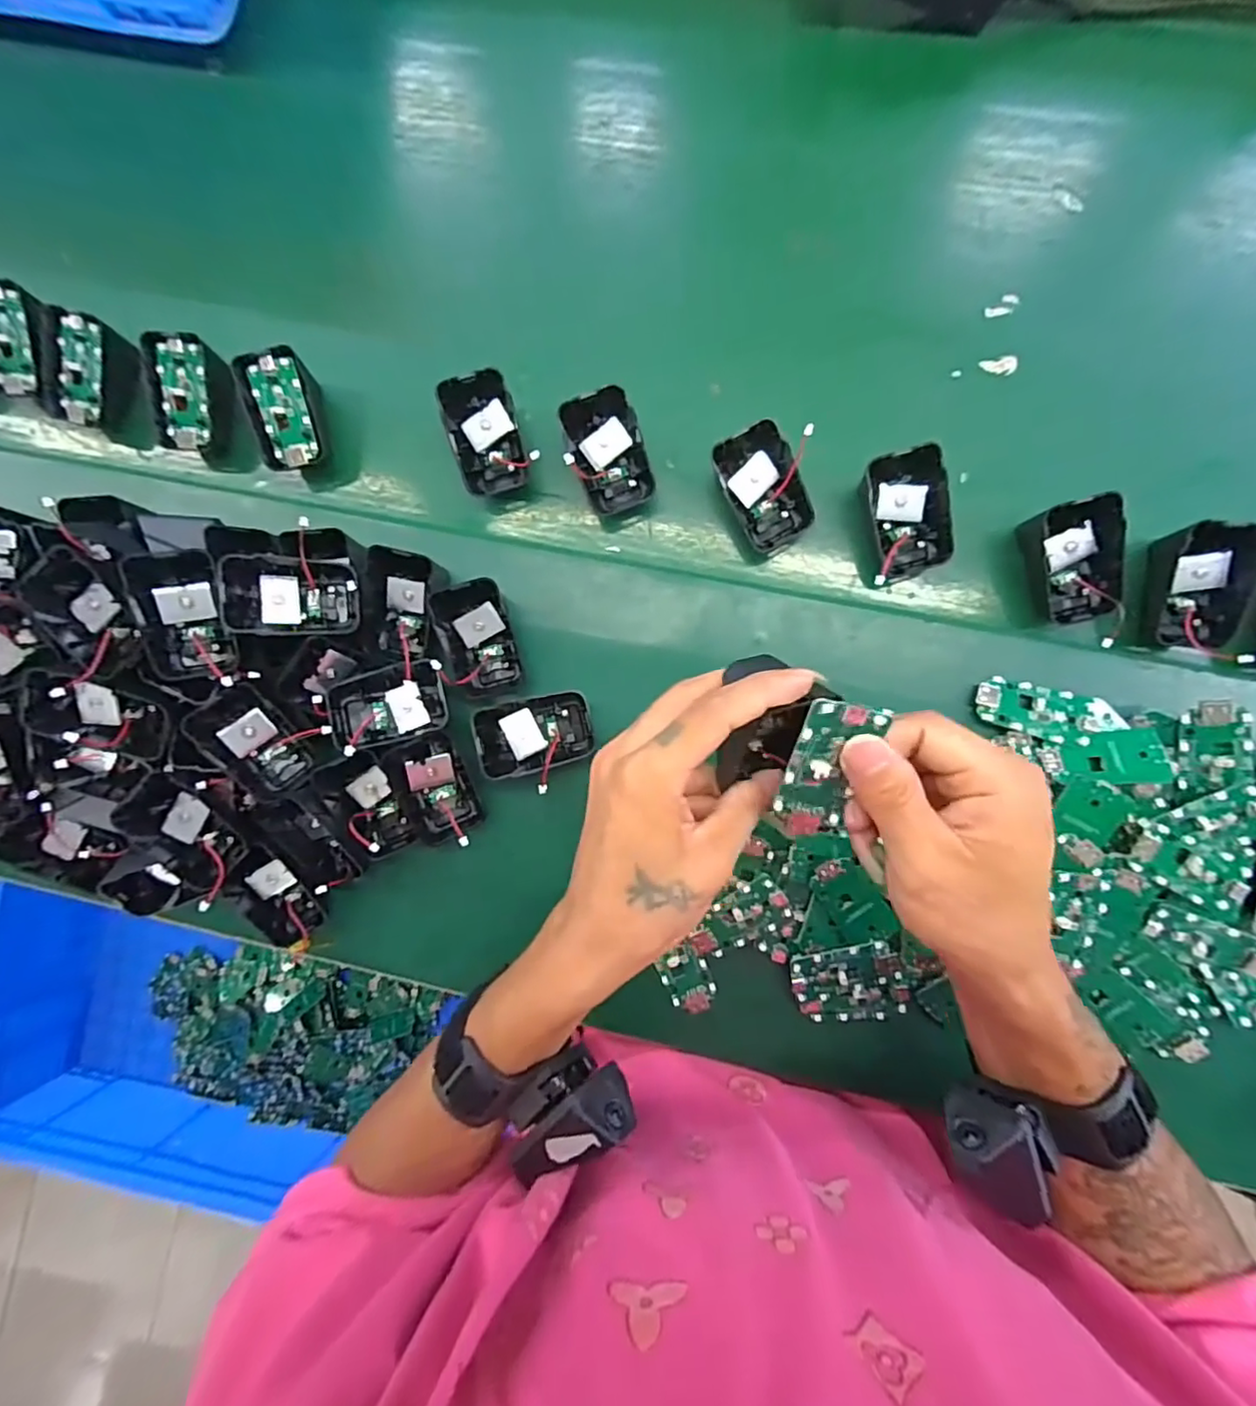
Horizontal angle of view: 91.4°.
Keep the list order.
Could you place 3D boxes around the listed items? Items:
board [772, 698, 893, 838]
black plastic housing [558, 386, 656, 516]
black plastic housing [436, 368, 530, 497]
[{"bbox_3d":[0.082,0.029,0.252,0.030,0.006,0.065,9,121,5],"label":"board"},{"bbox_3d":[-0.011,-0.154,0.378,0.045,0.033,0.064,-20,85,6],"label":"black plastic housing"},{"bbox_3d":[-0.088,-0.168,0.385,0.045,0.018,0.068,-13,120,-2],"label":"black plastic housing"}]

